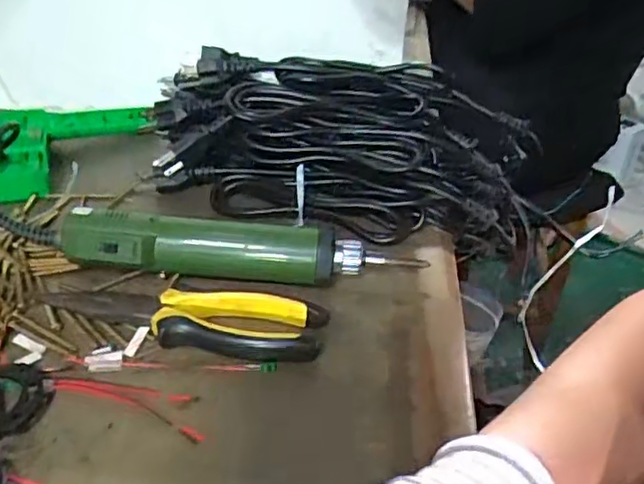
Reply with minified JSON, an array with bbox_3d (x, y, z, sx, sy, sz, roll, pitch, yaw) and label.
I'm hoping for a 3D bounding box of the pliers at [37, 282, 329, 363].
[{"bbox_3d":[-0.086,0.045,0.409,0.172,0.021,0.051,8,36,6],"label":"pliers"}]

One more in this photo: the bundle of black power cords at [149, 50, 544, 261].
[{"bbox_3d":[0.025,-0.069,0.542,0.332,0.129,0.145,3,36,-1],"label":"bundle of black power cords"}]

